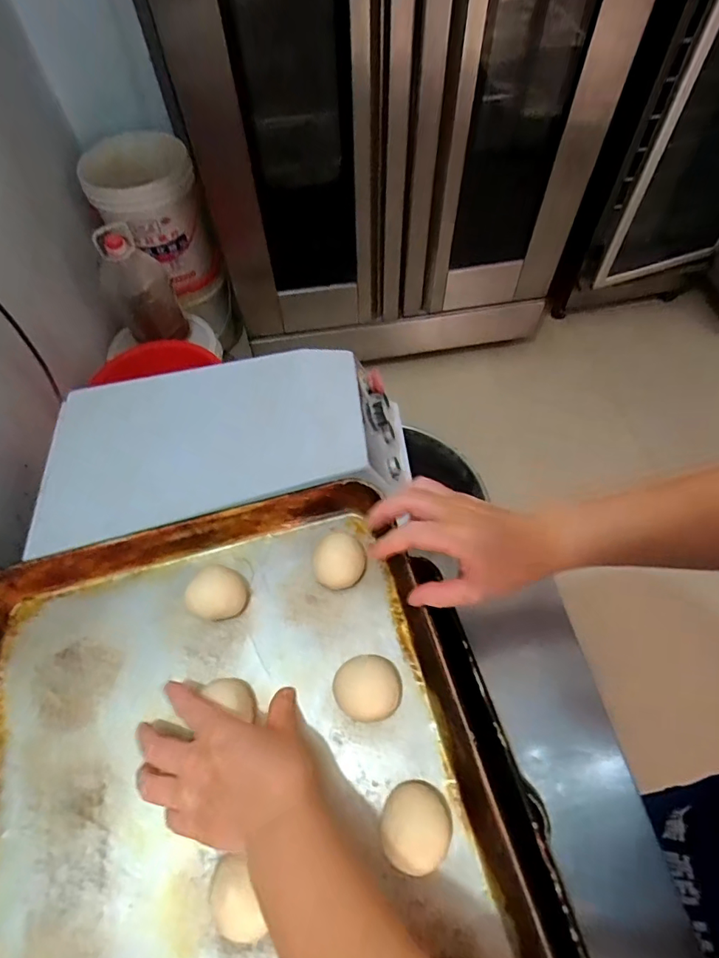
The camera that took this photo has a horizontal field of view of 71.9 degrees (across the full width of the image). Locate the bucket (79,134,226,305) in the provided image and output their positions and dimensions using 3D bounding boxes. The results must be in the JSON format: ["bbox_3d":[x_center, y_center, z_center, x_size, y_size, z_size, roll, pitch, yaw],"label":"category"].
[{"bbox_3d":[-0.583,-0.782,1.476,0.267,0.363,0.276,-1,59,2],"label":"bucket"}]

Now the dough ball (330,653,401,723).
[{"bbox_3d":[0.007,0.184,0.438,0.057,0.032,0.053,-1,59,2],"label":"dough ball"}]

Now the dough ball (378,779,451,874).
[{"bbox_3d":[0.043,0.269,0.385,0.051,0.031,0.057,13,61,10],"label":"dough ball"}]

